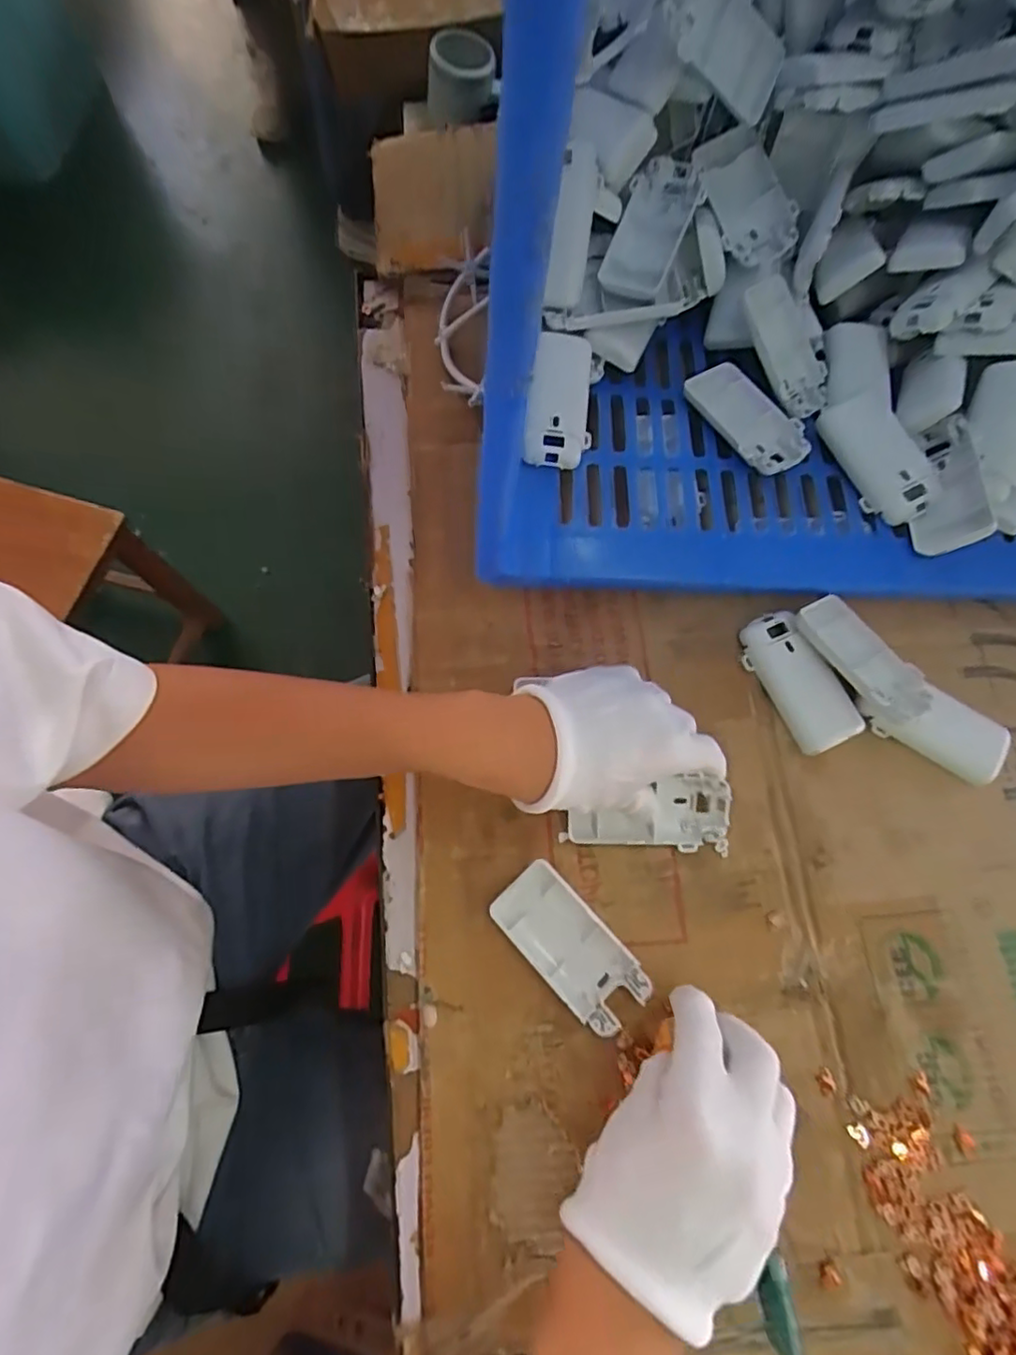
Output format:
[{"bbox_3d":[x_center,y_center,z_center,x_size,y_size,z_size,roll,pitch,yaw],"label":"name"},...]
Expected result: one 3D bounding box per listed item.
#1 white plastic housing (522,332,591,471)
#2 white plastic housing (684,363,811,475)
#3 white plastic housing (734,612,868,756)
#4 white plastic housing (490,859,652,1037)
[{"bbox_3d":[0.036,-0.193,0.430,0.042,0.034,0.094,6,71,0],"label":"white plastic housing"},{"bbox_3d":[0.172,-0.185,0.448,0.050,0.016,0.094,-28,75,-11],"label":"white plastic housing"},{"bbox_3d":[0.193,0.003,0.417,0.043,0.010,0.094,-37,78,15],"label":"white plastic housing"},{"bbox_3d":[0.035,0.156,0.360,0.046,0.019,0.094,-40,74,-14],"label":"white plastic housing"}]

